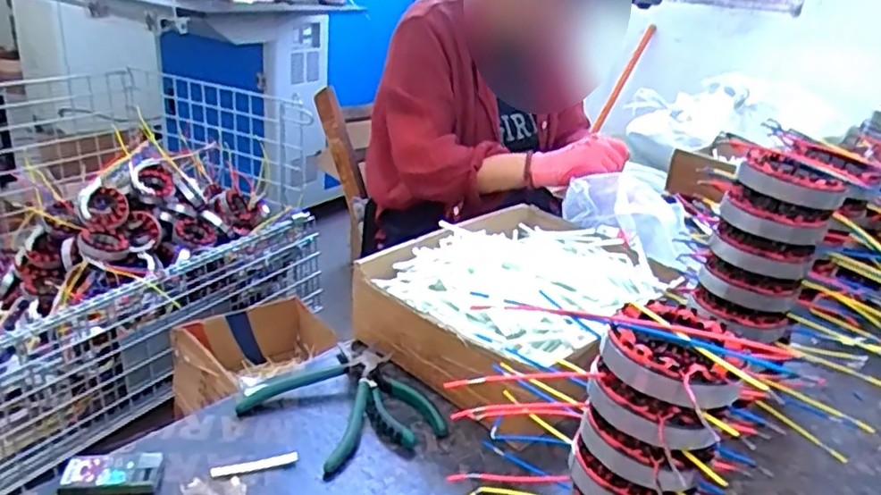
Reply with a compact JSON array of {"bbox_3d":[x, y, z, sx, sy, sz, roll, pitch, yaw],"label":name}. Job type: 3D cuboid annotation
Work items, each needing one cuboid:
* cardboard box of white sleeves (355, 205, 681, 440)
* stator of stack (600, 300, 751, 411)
[{"bbox_3d":[0.096,0.056,0.719,0.247,0.104,0.324,25,31,36],"label":"cardboard box of white sleeves"},{"bbox_3d":[0.150,0.065,0.408,0.080,0.030,0.079,4,25,-2],"label":"stator of stack"}]

